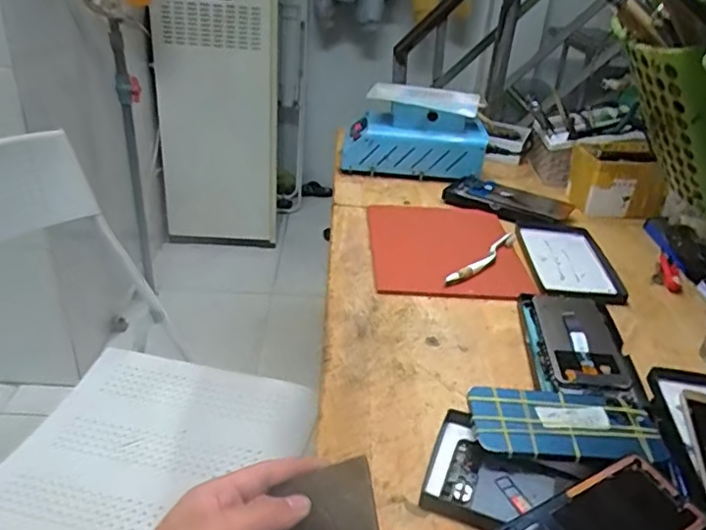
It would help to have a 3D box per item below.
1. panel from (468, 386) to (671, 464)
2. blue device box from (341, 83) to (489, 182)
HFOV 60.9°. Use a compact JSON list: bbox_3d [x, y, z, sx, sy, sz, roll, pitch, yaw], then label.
[{"bbox_3d":[0.184,0.139,0.520,0.159,0.008,0.076,4,33,-1],"label":"panel"},{"bbox_3d":[0.098,-0.209,0.957,0.221,0.135,0.082,5,30,2],"label":"blue device box"}]

